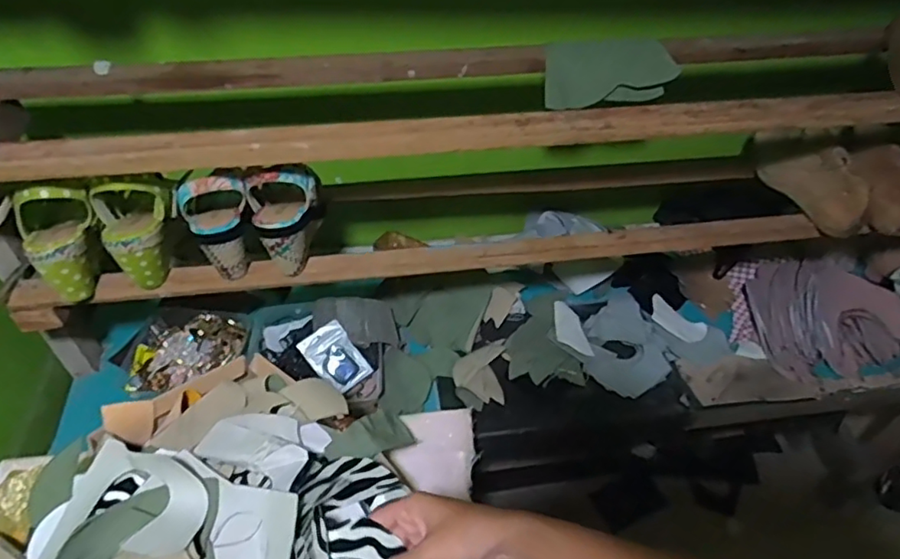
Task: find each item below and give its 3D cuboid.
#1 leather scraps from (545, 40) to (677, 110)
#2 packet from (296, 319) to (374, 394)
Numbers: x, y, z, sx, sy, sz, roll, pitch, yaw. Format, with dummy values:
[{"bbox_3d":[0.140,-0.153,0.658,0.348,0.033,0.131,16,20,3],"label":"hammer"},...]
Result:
[{"bbox_3d":[0.213,-0.272,0.811,0.166,0.110,0.030,12,46,9],"label":"leather scraps"},{"bbox_3d":[-0.169,0.116,0.887,0.069,0.015,0.098,-37,88,-15],"label":"packet"}]

